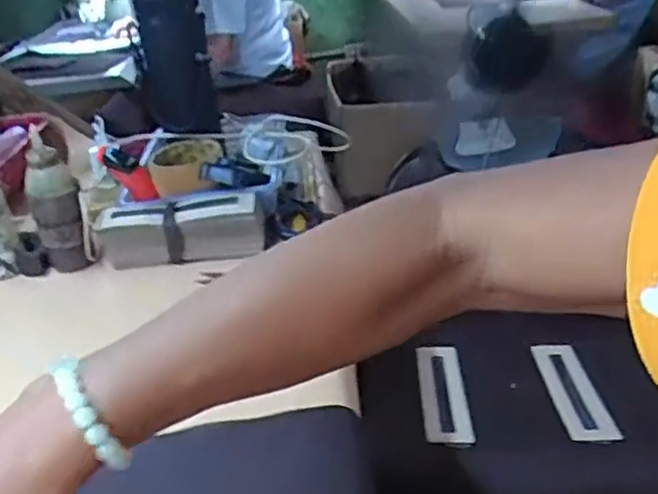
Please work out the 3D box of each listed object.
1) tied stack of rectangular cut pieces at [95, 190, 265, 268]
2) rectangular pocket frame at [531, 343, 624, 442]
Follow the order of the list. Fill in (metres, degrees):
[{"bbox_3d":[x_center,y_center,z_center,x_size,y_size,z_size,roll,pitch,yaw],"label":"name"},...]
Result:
[{"bbox_3d":[-0.148,-0.013,0.687,0.166,0.065,0.048,-9,29,-4],"label":"tied stack of rectangular cut pieces"},{"bbox_3d":[0.220,0.131,0.608,0.039,0.099,0.004,-28,-9,13],"label":"rectangular pocket frame"}]

